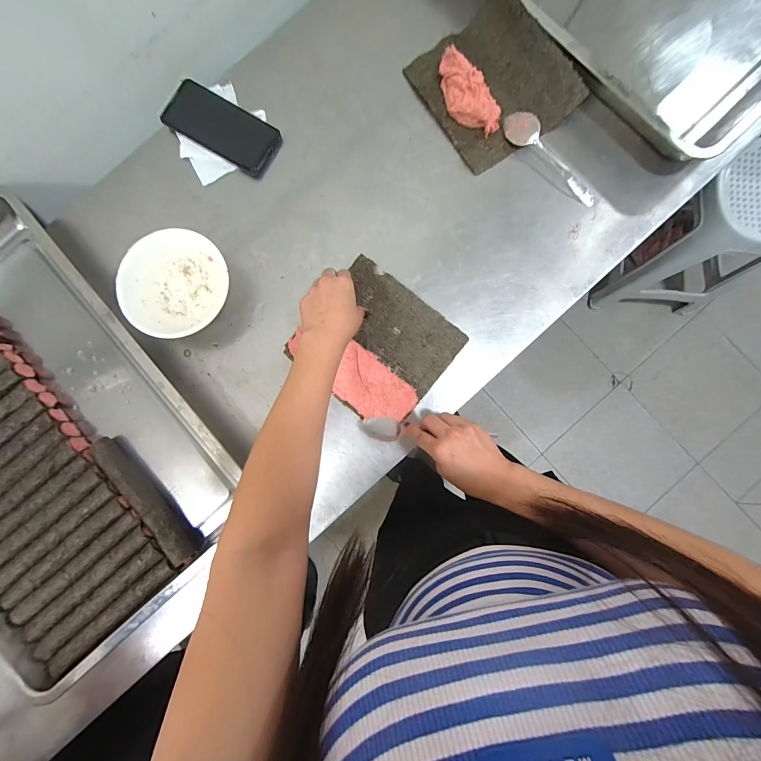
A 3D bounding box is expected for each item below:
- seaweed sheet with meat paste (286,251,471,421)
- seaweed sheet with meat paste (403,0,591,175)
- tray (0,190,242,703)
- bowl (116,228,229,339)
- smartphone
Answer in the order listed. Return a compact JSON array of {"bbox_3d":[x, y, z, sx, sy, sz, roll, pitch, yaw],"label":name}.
[{"bbox_3d":[-0.006,-0.050,0.473,0.189,0.015,0.176,39,89,2],"label":"seaweed sheet with meat paste"},{"bbox_3d":[0.159,-0.430,0.479,0.176,0.041,0.197,-33,88,0],"label":"seaweed sheet with meat paste"},{"bbox_3d":[-0.483,0.061,0.466,0.395,0.055,0.602,-39,88,-1],"label":"tray"},{"bbox_3d":[-0.278,-0.129,0.472,0.141,0.048,0.147,0,88,1],"label":"bowl"},{"bbox_3d":[-0.233,-0.372,0.498,0.163,0.013,0.076,30,89,2],"label":"smartphone"}]

